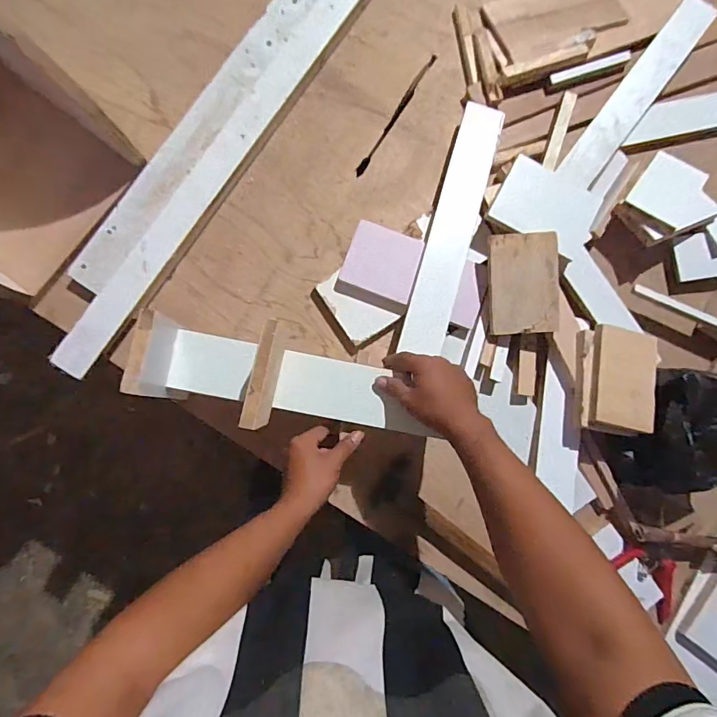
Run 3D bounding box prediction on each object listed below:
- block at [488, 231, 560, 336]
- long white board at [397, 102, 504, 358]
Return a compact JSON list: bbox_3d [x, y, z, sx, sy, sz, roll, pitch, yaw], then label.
[{"bbox_3d":[0.245,-0.111,0.674,0.097,0.013,0.146,-1,95,12],"label":"block"},{"bbox_3d":[0.145,-0.199,0.684,0.064,0.015,0.393,16,83,-2],"label":"long white board"}]

